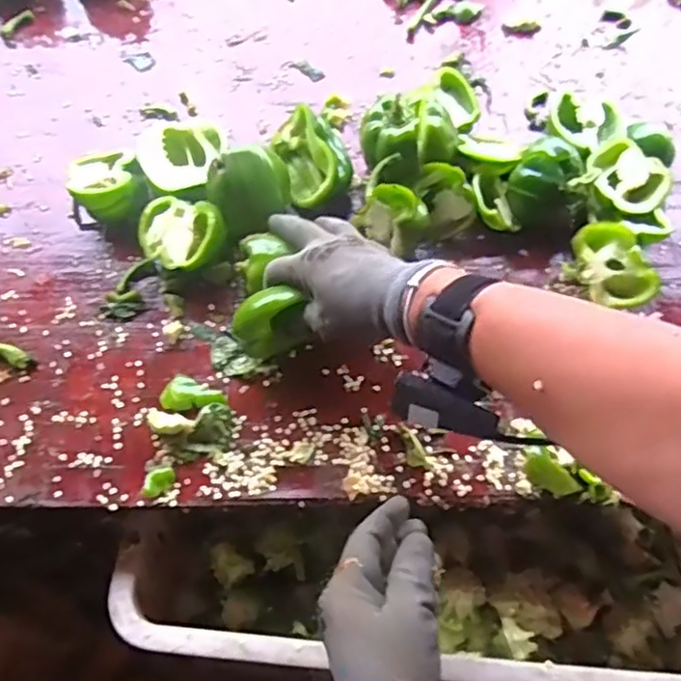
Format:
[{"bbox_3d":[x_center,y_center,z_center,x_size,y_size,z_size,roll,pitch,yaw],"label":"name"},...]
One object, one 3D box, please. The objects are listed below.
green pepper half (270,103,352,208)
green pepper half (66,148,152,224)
[{"bbox_3d":[-0.023,-0.163,0.561,0.056,0.052,0.079,-19,62,-9],"label":"green pepper half"},{"bbox_3d":[-0.202,-0.134,0.551,0.062,0.042,0.077,-23,63,-12],"label":"green pepper half"}]

